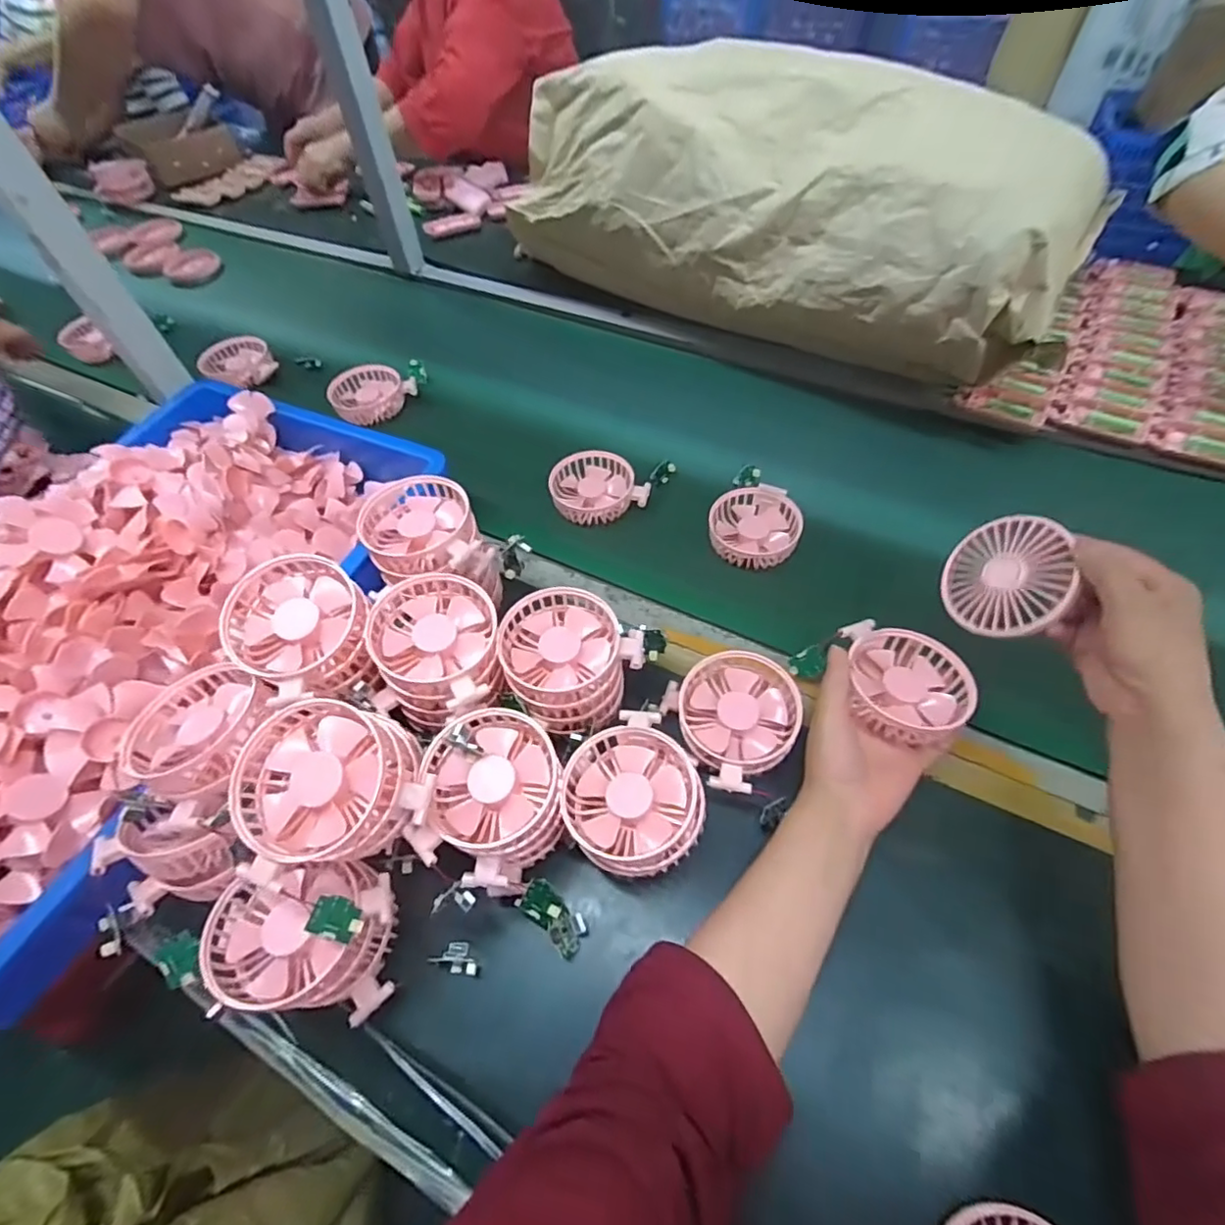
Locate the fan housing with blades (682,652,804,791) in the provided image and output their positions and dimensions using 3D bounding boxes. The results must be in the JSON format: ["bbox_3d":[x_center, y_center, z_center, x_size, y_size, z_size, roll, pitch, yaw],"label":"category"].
[{"bbox_3d":[0.099,0.079,0.464,0.088,0.031,0.100,-21,56,-11],"label":"fan housing with blades"}]

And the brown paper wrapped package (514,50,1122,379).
[{"bbox_3d":[0.222,-0.534,0.781,0.707,0.233,0.296,30,62,22],"label":"brown paper wrapped package"}]

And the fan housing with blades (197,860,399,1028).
[{"bbox_3d":[-0.201,0.210,0.396,0.109,0.080,0.088,7,56,9],"label":"fan housing with blades"}]

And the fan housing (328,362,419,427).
[{"bbox_3d":[-0.318,-0.285,0.777,0.097,0.031,0.088,28,61,21],"label":"fan housing"}]

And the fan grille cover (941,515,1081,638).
[{"bbox_3d":[0.279,-0.027,0.430,0.009,0.082,0.087,17,72,-31],"label":"fan grille cover"}]

